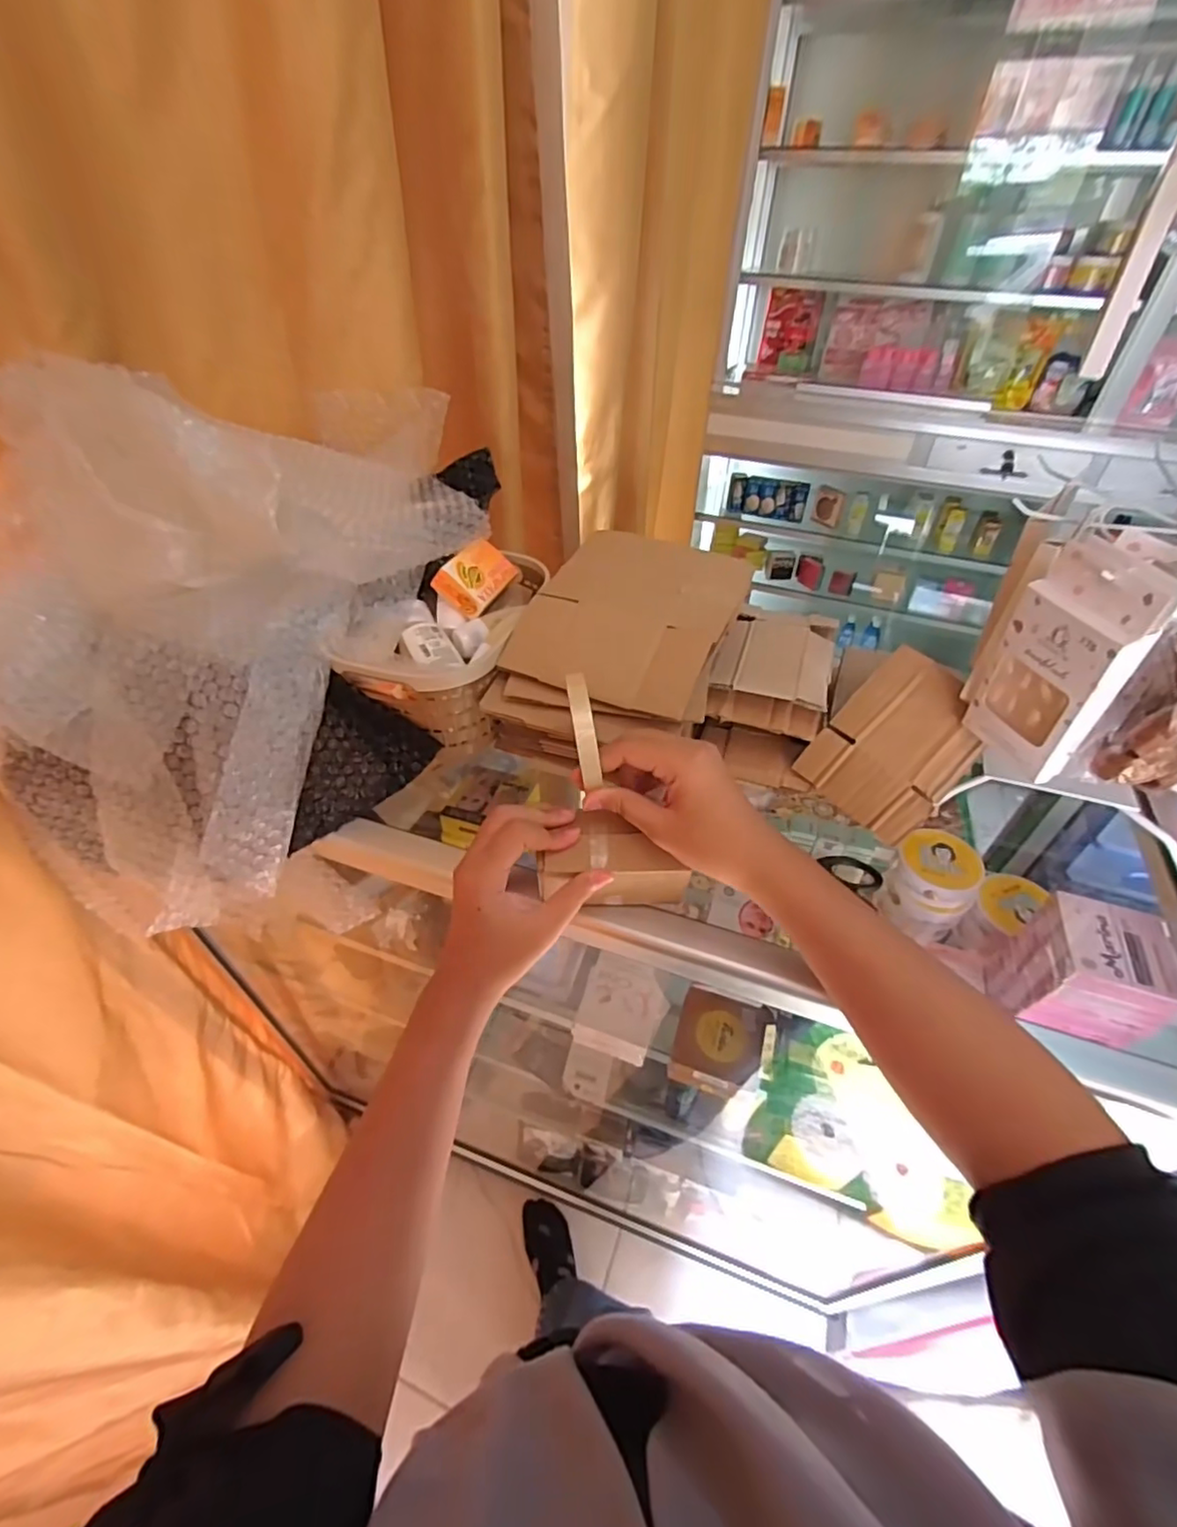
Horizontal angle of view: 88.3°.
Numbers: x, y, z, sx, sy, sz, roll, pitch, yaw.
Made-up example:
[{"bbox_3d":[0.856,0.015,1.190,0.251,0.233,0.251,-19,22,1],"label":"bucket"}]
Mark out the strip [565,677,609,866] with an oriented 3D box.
[{"bbox_3d":[0.000,0.004,0.400,0.016,0.124,0.032,-9,12,-11],"label":"strip"}]

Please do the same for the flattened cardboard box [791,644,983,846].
[{"bbox_3d":[0.247,-0.019,0.481,0.095,0.022,0.138,41,91,20],"label":"flattened cardboard box"}]

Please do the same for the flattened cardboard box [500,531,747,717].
[{"bbox_3d":[0.036,-0.129,0.510,0.157,0.022,0.174,21,68,17],"label":"flattened cardboard box"}]

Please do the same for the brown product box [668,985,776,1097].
[{"bbox_3d":[0.123,0.261,0.569,0.078,0.036,0.082,16,45,15],"label":"brown product box"}]

